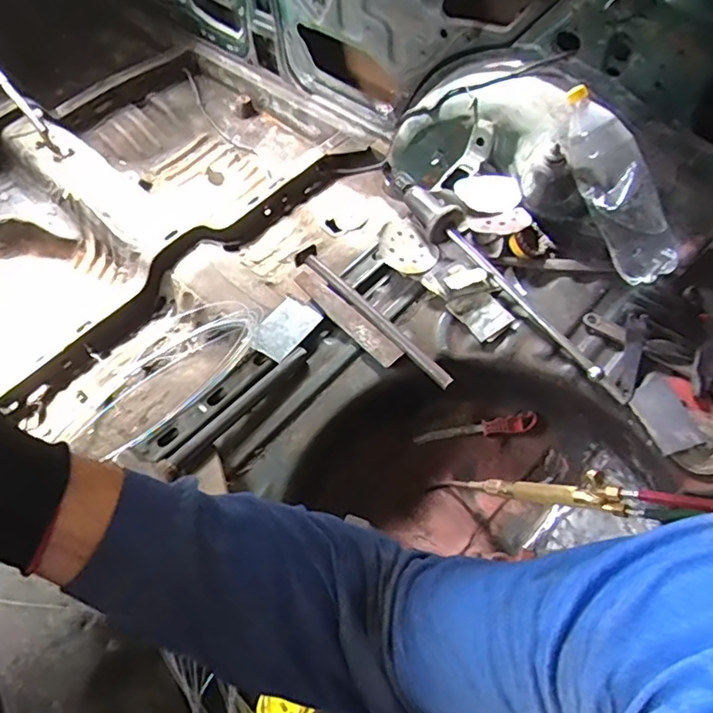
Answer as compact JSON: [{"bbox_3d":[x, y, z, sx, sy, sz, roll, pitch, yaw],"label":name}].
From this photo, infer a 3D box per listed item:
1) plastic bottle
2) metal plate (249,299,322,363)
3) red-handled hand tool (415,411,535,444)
[{"bbox_3d":[0.429,-0.281,0.942,0.081,0.098,0.336,-37,105,-18],"label":"plastic bottle"},{"bbox_3d":[-0.127,-0.049,0.997,0.091,0.008,0.111,33,74,30],"label":"metal plate"},{"bbox_3d":[0.211,0.130,1.012,0.212,0.026,0.026,-10,61,8],"label":"red-handled hand tool"}]

